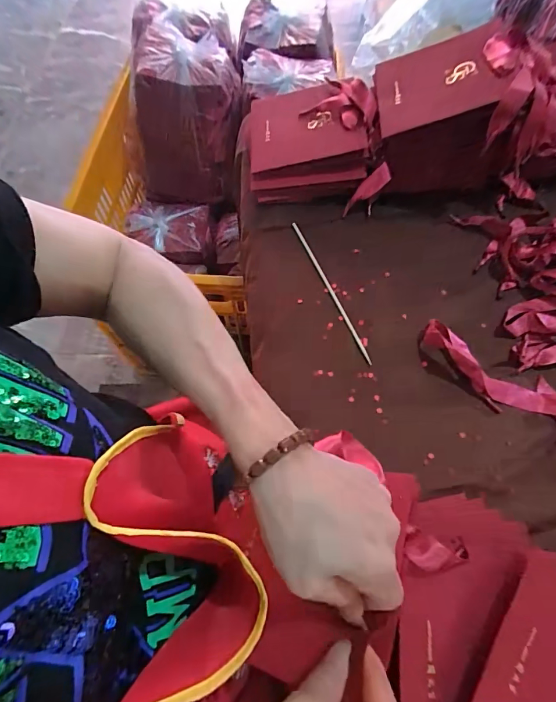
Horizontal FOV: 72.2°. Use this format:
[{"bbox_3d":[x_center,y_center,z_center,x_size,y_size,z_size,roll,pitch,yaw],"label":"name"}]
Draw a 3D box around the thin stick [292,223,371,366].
[{"bbox_3d":[0.056,-0.069,0.417,0.008,0.008,0.189,-20,66,-9],"label":"thin stick"}]

